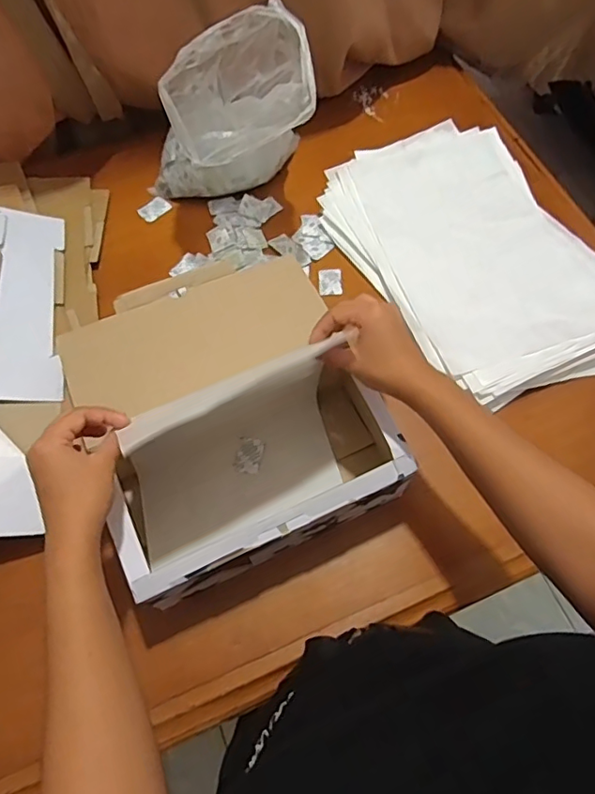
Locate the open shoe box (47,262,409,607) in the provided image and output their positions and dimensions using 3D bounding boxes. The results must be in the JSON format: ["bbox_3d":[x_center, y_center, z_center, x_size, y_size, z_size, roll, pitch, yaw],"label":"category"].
[{"bbox_3d":[-0.077,0.012,0.584,0.277,0.110,0.314,-23,68,-11],"label":"open shoe box"}]

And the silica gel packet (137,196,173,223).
[{"bbox_3d":[-0.200,-0.263,0.765,0.030,0.004,0.042,42,71,16],"label":"silica gel packet"}]

